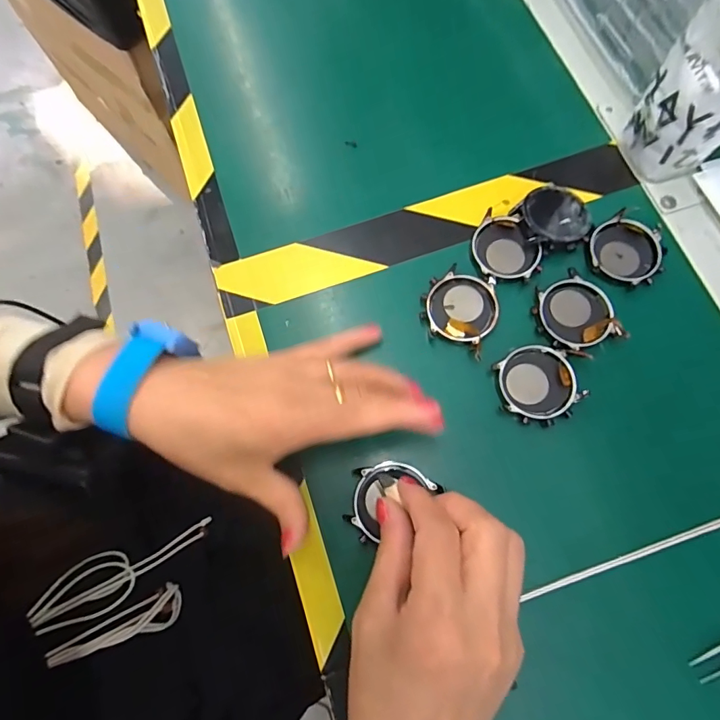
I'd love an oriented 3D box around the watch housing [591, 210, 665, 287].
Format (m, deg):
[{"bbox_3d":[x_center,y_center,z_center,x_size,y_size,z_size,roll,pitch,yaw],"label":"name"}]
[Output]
[{"bbox_3d":[0.173,-0.072,0.294,0.045,0.008,0.046,27,75,8],"label":"watch housing"}]

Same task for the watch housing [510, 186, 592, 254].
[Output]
[{"bbox_3d":[0.128,-0.093,0.298,0.041,0.009,0.045,0,73,0],"label":"watch housing"}]

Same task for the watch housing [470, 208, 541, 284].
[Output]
[{"bbox_3d":[0.096,-0.074,0.297,0.041,0.008,0.044,0,73,0],"label":"watch housing"}]

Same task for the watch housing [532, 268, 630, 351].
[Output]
[{"bbox_3d":[0.134,-0.030,0.282,0.047,0.008,0.047,-18,74,-5],"label":"watch housing"}]

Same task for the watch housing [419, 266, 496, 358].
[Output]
[{"bbox_3d":[0.062,-0.032,0.284,0.045,0.006,0.049,25,75,8],"label":"watch housing"}]

